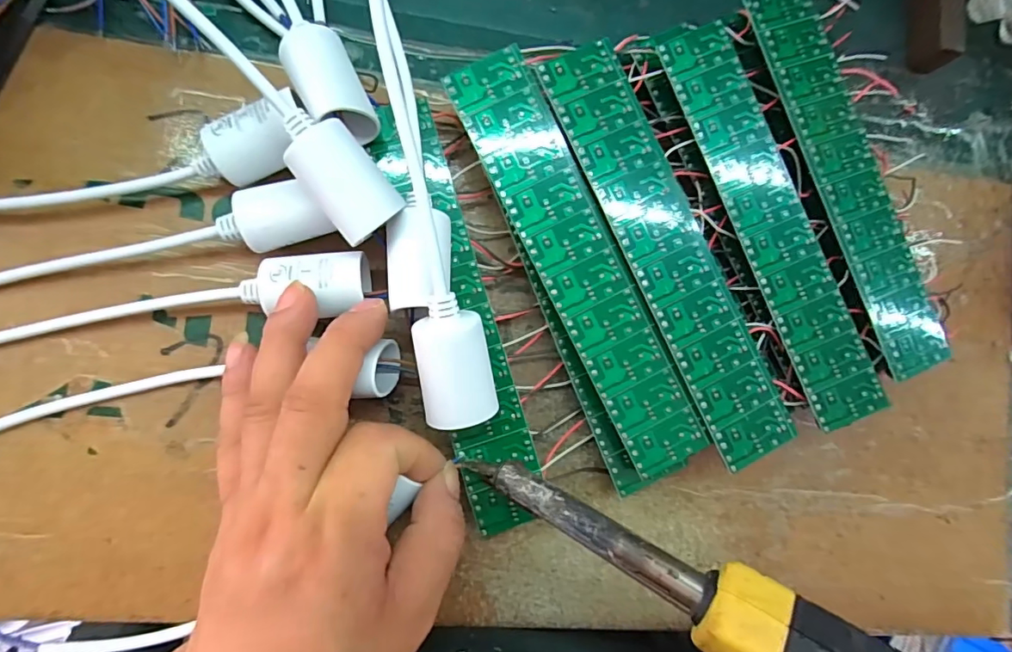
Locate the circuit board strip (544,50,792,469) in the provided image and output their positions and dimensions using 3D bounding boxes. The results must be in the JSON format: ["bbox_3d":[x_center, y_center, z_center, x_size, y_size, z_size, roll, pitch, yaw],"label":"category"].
[{"bbox_3d":[0.075,-0.033,0.227,0.038,0.007,0.200,-26,92,-10],"label":"circuit board strip"}]

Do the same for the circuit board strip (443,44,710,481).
[{"bbox_3d":[0.032,-0.028,0.224,0.039,0.004,0.199,-25,91,-4],"label":"circuit board strip"}]

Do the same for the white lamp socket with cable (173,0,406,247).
[{"bbox_3d":[-0.114,-0.111,0.188,0.030,0.042,0.189,-44,95,-9],"label":"white lamp socket with cable"}]

